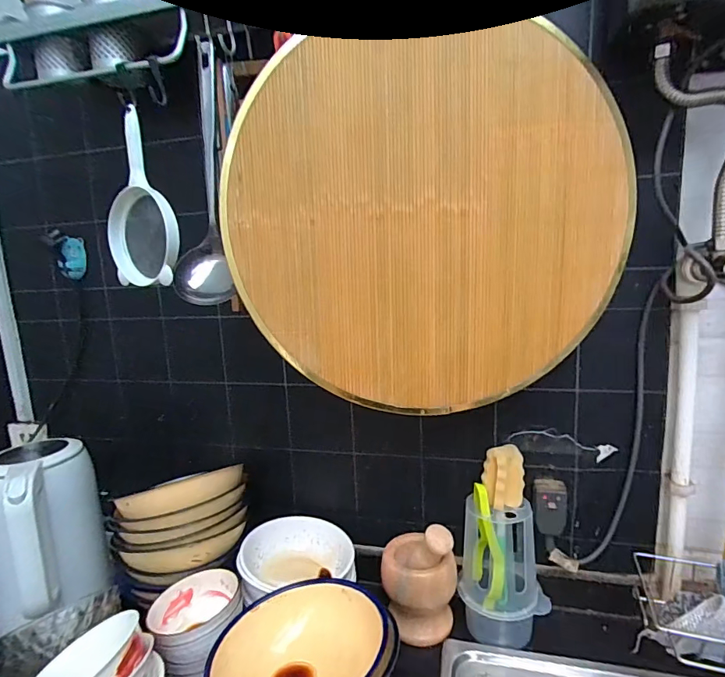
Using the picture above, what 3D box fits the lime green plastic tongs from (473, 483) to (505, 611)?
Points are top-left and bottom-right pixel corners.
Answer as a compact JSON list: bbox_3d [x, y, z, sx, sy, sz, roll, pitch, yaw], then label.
[{"bbox_3d":[0.171,0.279,0.592,0.038,0.150,0.046,0,10,14],"label":"lime green plastic tongs"}]

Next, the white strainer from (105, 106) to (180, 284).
[{"bbox_3d":[-0.288,-0.170,0.563,0.125,0.196,0.045,7,14,43],"label":"white strainer"}]

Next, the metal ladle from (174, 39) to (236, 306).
[{"bbox_3d":[-0.198,-0.194,0.517,0.067,0.299,0.076,-5,10,-12],"label":"metal ladle"}]

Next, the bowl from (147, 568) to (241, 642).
[{"bbox_3d":[-0.212,0.352,0.559,0.110,0.052,0.099,-8,11,-28],"label":"bowl"}]

